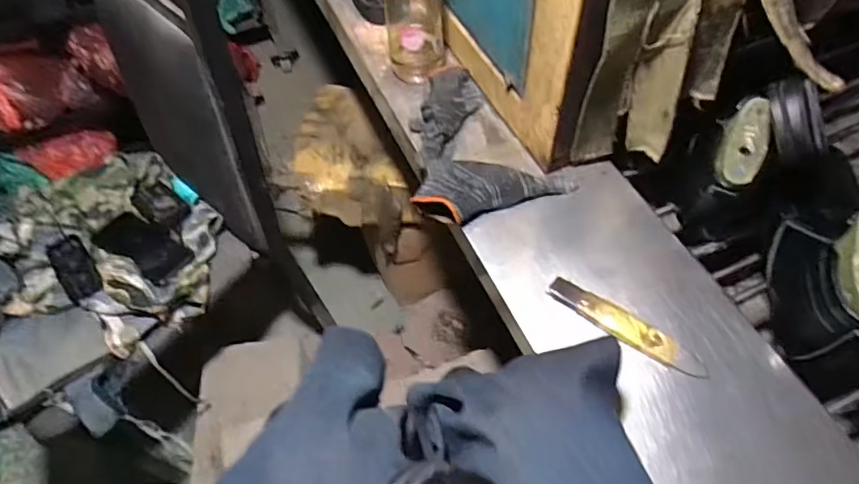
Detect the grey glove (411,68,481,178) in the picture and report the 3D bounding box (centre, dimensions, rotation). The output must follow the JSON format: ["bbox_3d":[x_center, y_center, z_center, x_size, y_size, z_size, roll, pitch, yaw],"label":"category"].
[{"bbox_3d":[0.015,-0.156,0.688,0.076,0.036,0.176,14,61,11],"label":"grey glove"}]

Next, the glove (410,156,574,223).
[{"bbox_3d":[0.076,-0.052,0.625,0.184,0.034,0.086,5,59,6],"label":"glove"}]

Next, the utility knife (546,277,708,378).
[{"bbox_3d":[0.194,0.083,0.537,0.161,0.011,0.033,31,65,20],"label":"utility knife"}]

